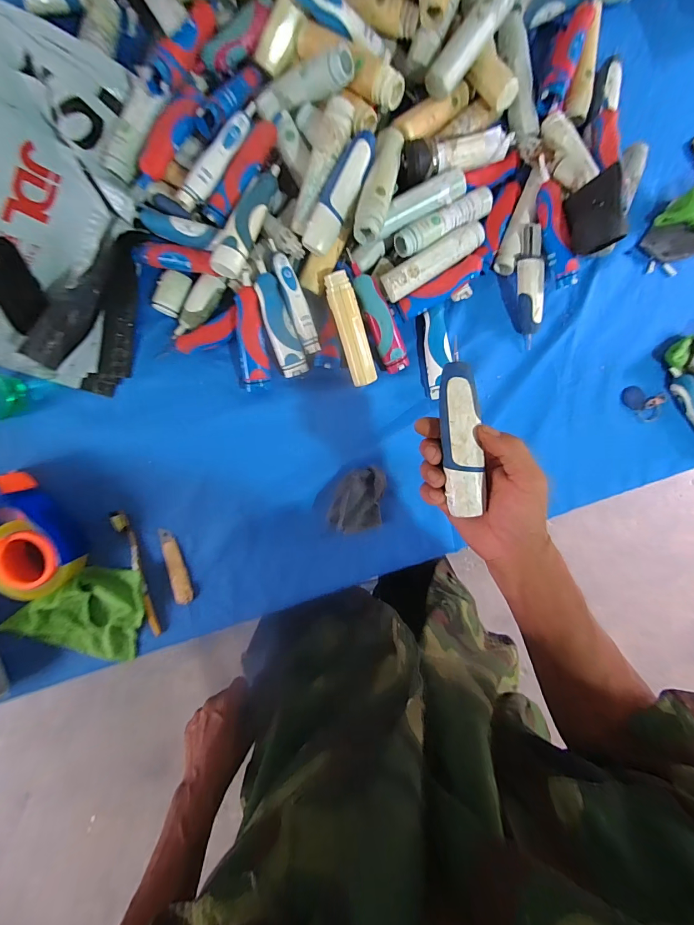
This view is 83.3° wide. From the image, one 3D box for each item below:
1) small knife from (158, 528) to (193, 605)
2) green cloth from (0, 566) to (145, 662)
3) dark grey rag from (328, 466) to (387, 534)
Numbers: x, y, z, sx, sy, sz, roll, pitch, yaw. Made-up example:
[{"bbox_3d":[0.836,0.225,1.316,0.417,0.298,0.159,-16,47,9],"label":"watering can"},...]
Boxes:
[{"bbox_3d":[-0.245,0.149,0.557,0.025,0.008,0.110,-15,96,-2],"label":"small knife"},{"bbox_3d":[-0.376,0.205,0.543,0.171,0.026,0.133,14,94,-4],"label":"green cloth"},{"bbox_3d":[0.015,0.051,0.544,0.076,0.036,0.093,3,95,-3],"label":"dark grey rag"}]

